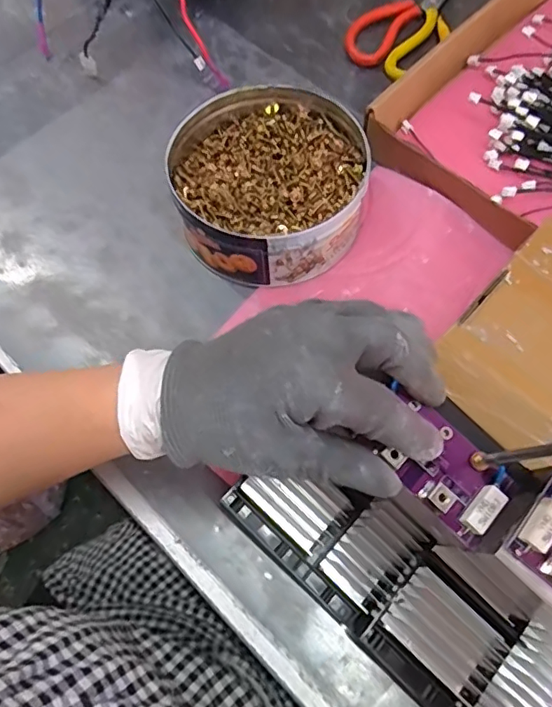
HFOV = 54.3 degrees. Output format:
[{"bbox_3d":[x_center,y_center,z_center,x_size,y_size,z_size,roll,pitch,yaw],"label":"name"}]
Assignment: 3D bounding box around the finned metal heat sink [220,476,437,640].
[{"bbox_3d":[0.027,0.103,0.330,0.116,0.036,0.071,40,75,17],"label":"finned metal heat sink"}]

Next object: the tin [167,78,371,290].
[{"bbox_3d":[-0.004,-0.135,0.423,0.149,0.055,0.165,-7,67,0],"label":"tin"}]

